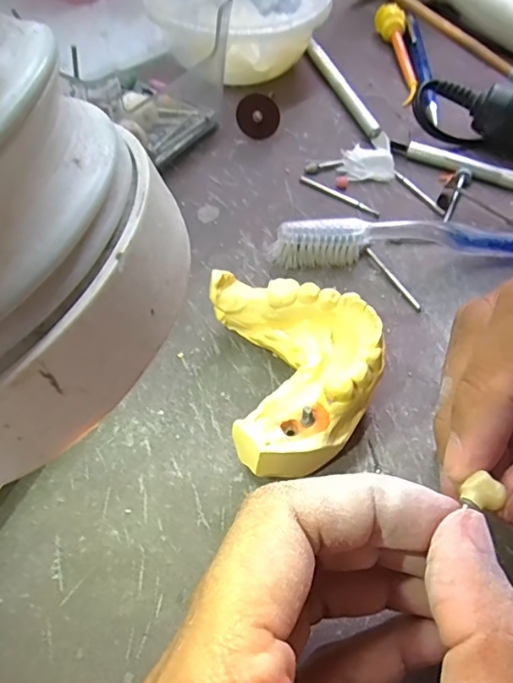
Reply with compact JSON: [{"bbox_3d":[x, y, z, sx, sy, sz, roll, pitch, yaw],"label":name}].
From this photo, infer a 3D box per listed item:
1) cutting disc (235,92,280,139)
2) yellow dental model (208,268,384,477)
[{"bbox_3d":[0.001,-0.118,0.273,0.022,0.022,0.004,23,38,-9],"label":"cutting disc"},{"bbox_3d":[0.014,0.009,0.181,0.050,0.035,0.075,-8,57,-7],"label":"yellow dental model"}]

